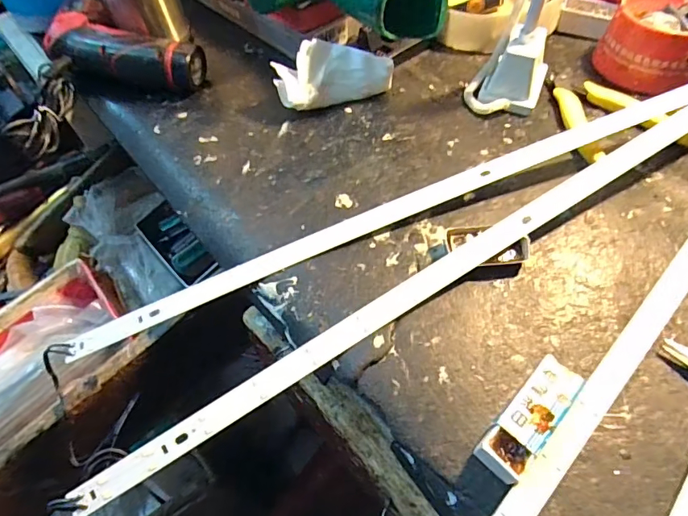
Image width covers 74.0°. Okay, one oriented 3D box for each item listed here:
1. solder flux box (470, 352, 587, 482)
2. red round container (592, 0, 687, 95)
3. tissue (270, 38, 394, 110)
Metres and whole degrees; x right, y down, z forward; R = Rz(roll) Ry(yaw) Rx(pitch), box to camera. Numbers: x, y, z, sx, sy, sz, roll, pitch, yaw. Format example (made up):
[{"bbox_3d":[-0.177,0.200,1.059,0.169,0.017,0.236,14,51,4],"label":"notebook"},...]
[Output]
[{"bbox_3d":[0.088,0.078,0.221,0.021,0.020,0.062,36,64,25],"label":"solder flux box"},{"bbox_3d":[0.261,-0.183,0.375,0.080,0.047,0.089,26,60,20],"label":"red round container"},{"bbox_3d":[-0.009,-0.148,0.371,0.092,0.044,0.034,-16,55,-8],"label":"tissue"}]

